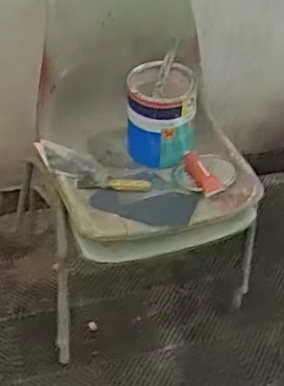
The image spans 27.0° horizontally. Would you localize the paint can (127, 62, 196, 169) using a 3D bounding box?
[{"bbox_3d":[0.045,-0.196,1.440,0.168,0.197,0.175,3,43,-5],"label":"paint can"}]

